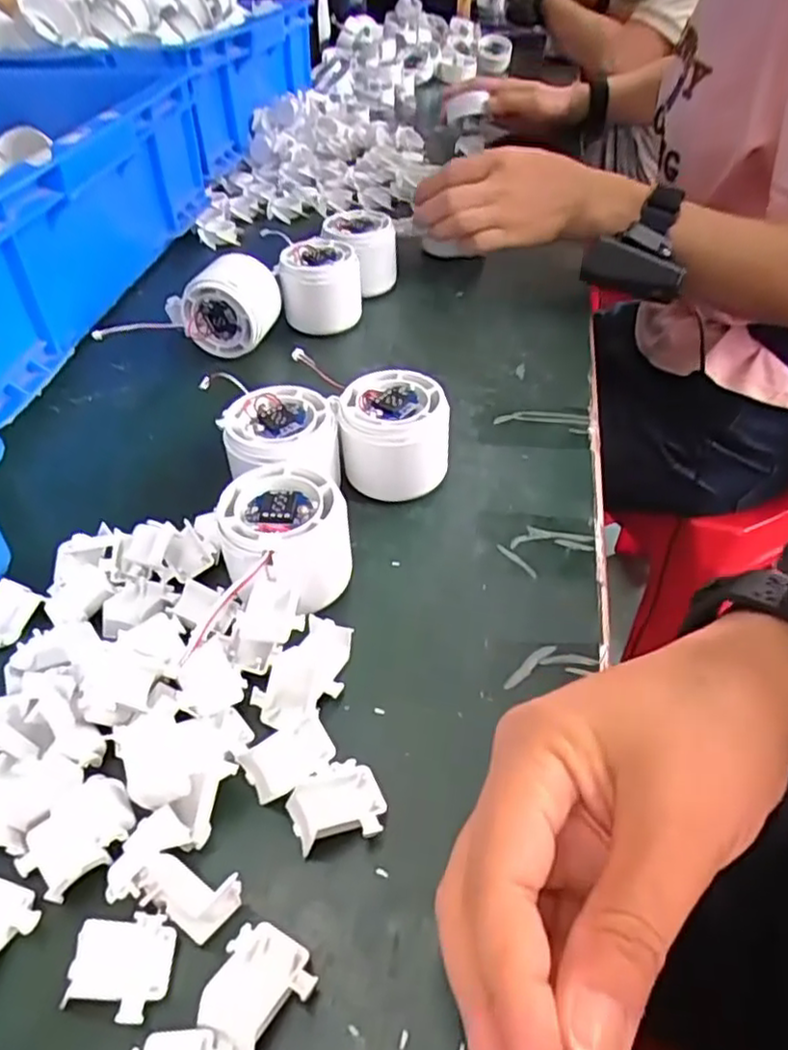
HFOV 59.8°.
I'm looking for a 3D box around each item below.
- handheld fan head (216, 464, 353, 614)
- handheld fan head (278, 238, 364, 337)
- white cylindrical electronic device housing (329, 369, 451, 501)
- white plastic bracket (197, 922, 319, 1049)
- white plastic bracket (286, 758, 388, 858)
[{"bbox_3d":[-0.050,0.009,0.320,0.055,0.049,0.055,-10,45,-9],"label":"handheld fan head"},{"bbox_3d":[-0.053,-0.178,0.512,0.056,0.053,0.055,0,44,1],"label":"handheld fan head"},{"bbox_3d":[-0.001,-0.047,0.375,0.059,0.053,0.050,1,45,3],"label":"white cylindrical electronic device housing"},{"bbox_3d":[-0.042,0.144,0.213,0.029,0.007,0.032,23,49,22],"label":"white plastic bracket"},{"bbox_3d":[-0.021,0.104,0.254,0.033,0.008,0.029,-14,46,-13],"label":"white plastic bracket"}]

